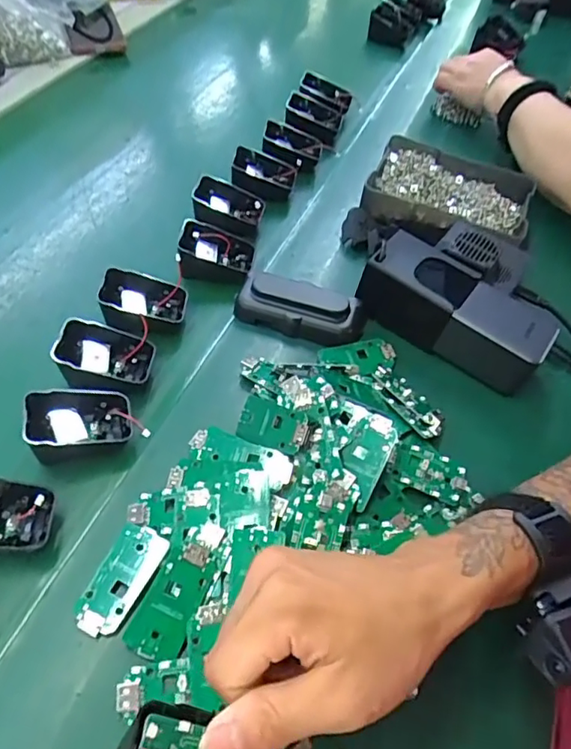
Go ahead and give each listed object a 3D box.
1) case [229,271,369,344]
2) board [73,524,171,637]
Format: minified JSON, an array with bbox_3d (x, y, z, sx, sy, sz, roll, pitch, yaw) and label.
[{"bbox_3d":[0.014,-0.057,0.473,0.106,0.029,0.048,17,55,7],"label":"case"},{"bbox_3d":[-0.097,0.121,0.329,0.030,0.008,0.064,23,55,11],"label":"board"}]

